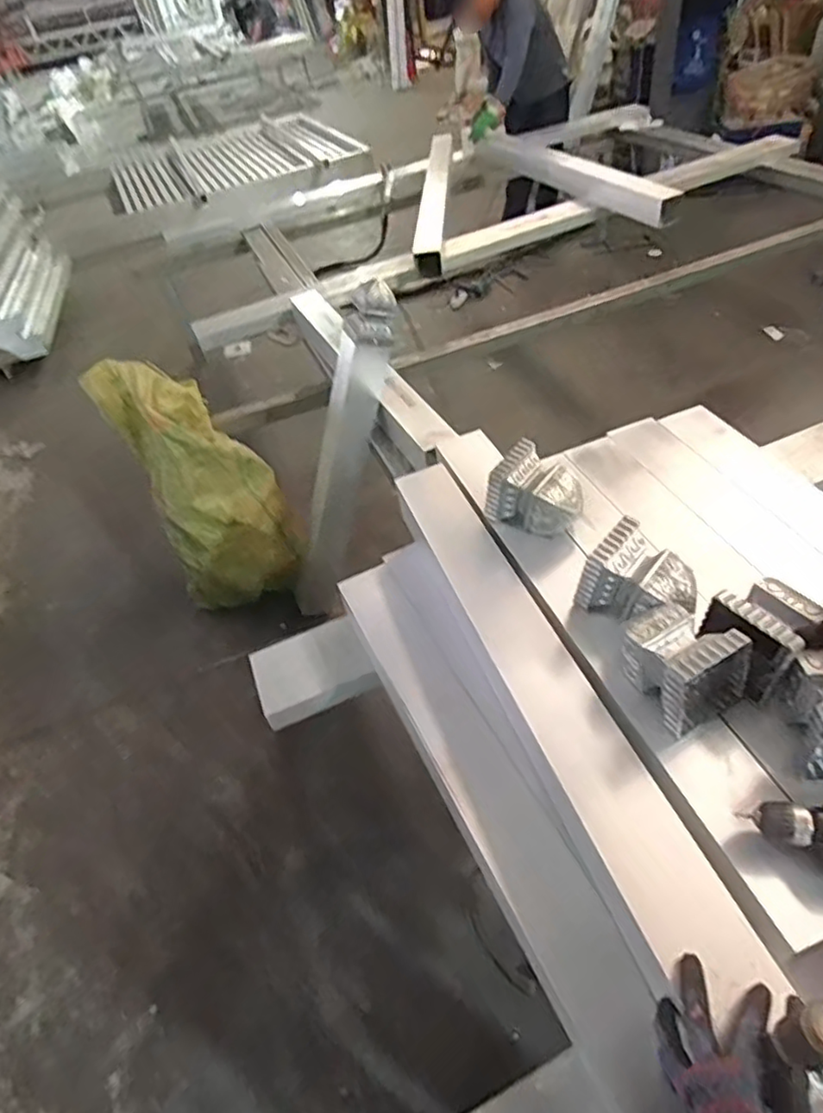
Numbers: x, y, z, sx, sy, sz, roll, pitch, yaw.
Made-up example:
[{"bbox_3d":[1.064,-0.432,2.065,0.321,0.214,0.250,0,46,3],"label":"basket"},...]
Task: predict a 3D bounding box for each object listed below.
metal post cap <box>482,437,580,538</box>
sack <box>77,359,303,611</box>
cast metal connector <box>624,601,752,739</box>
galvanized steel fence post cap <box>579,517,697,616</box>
[{"bbox_3d":[0.207,-0.110,1.029,0.152,0.108,0.094,18,52,22],"label":"metal post cap"},{"bbox_3d":[-0.575,-0.201,1.819,0.380,0.728,0.279,-26,47,-14],"label":"sack"},{"bbox_3d":[0.333,0.124,0.780,0.108,0.112,0.138,-25,47,-13],"label":"cast metal connector"},{"bbox_3d":[0.323,0.038,0.869,0.136,0.109,0.097,28,57,29],"label":"galvanized steel fence post cap"}]

